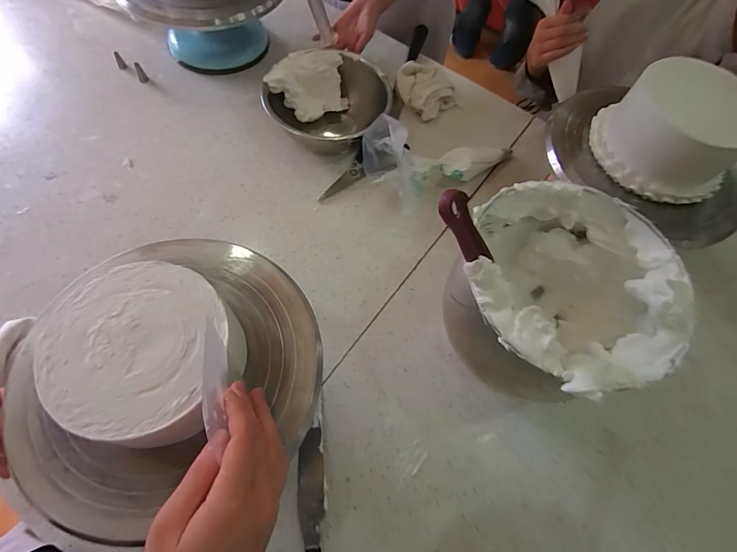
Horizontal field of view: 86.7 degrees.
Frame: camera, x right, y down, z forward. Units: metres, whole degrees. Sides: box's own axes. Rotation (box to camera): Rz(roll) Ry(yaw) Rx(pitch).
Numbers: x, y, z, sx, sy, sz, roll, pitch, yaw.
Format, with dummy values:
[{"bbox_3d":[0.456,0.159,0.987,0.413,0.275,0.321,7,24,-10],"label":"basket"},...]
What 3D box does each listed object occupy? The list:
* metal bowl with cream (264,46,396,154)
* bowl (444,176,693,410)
[{"bbox_3d":[-0.067,-0.300,0.695,0.207,0.115,0.192,24,65,7],"label":"metal bowl with cream"},{"bbox_3d":[0.199,0.024,0.445,0.216,0.190,0.212,2,64,-4],"label":"bowl"}]

